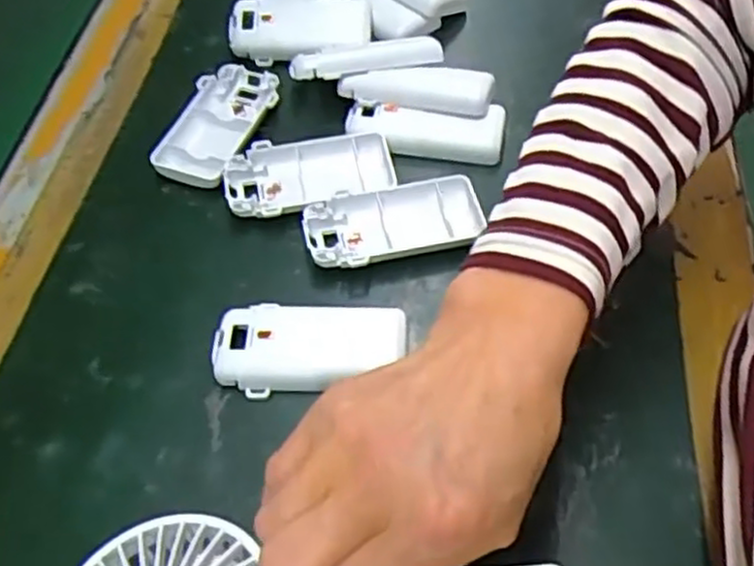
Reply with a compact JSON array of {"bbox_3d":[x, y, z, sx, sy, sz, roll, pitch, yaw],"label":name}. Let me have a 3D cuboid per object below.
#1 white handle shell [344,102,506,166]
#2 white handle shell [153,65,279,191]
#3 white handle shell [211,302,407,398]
[{"bbox_3d":[0.028,-0.090,0.451,0.093,0.016,0.033,2,54,3],"label":"white handle shell"},{"bbox_3d":[-0.096,-0.097,0.465,0.051,0.018,0.092,11,55,10],"label":"white handle shell"},{"bbox_3d":[-0.033,0.032,0.369,0.091,0.018,0.043,0,54,2],"label":"white handle shell"}]

